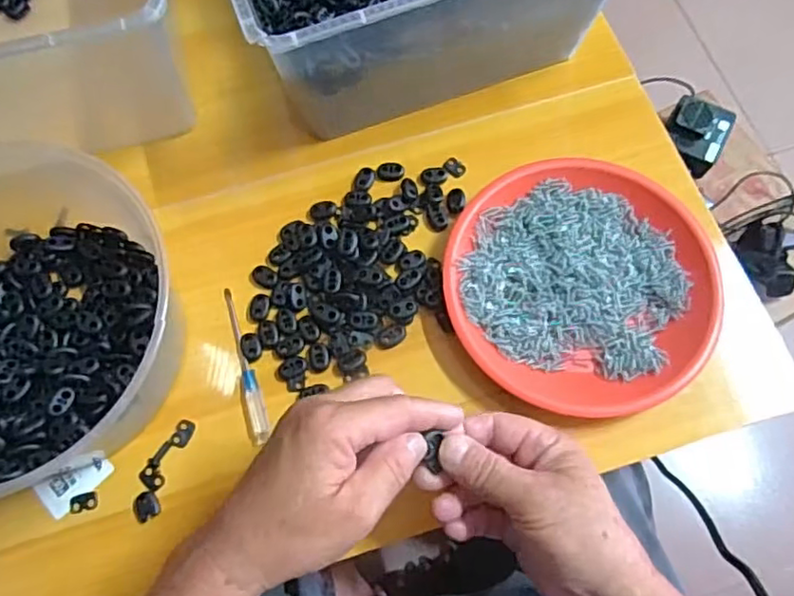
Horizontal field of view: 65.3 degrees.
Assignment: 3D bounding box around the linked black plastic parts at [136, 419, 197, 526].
[{"bbox_3d":[-0.164,0.118,0.431,0.023,0.004,0.070,16,71,8],"label":"linked black plastic parts"}]

